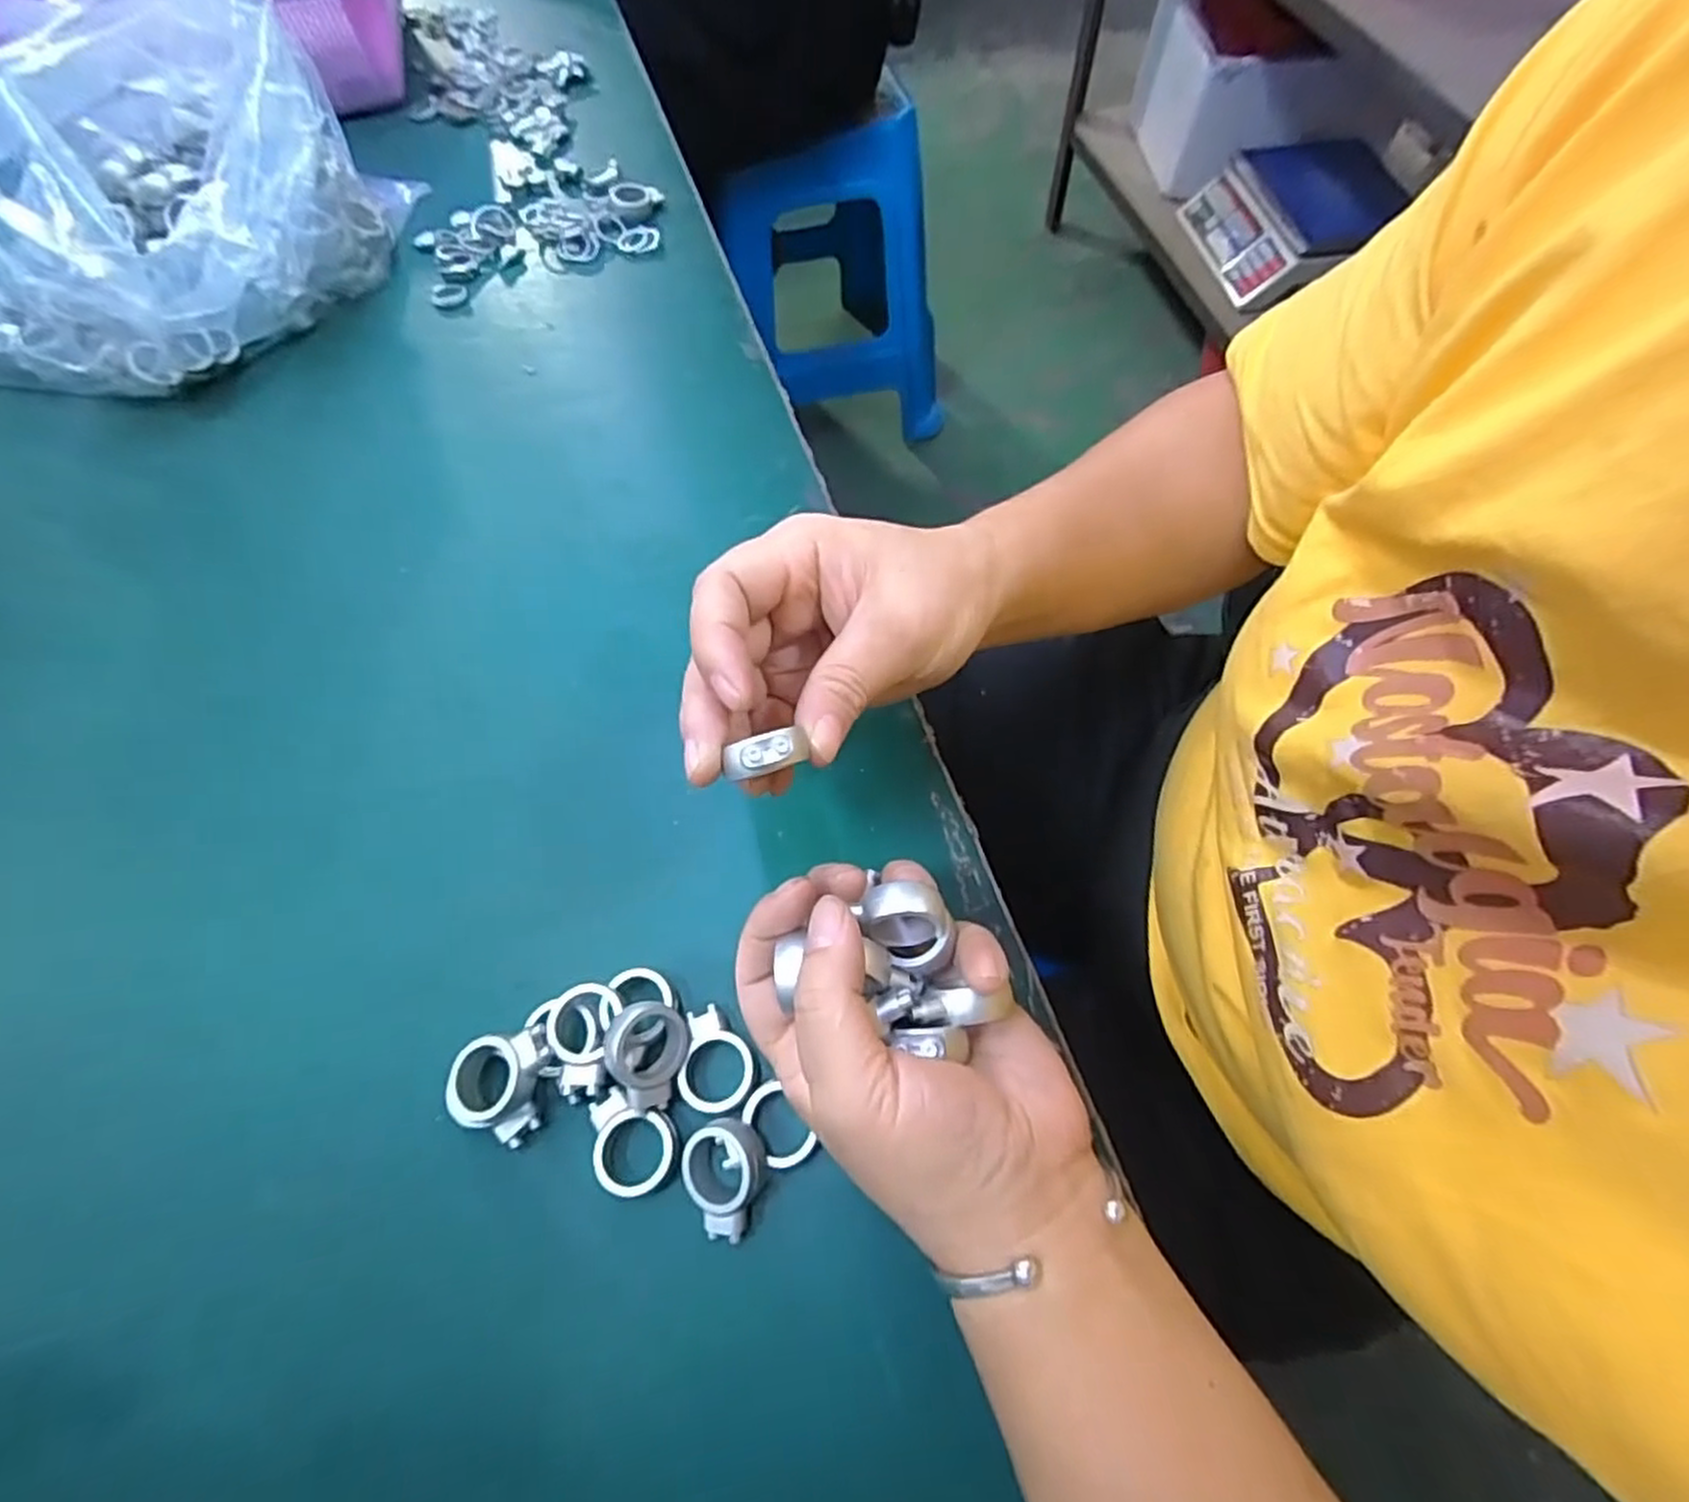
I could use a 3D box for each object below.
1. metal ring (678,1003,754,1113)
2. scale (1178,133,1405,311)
[{"bbox_3d":[-0.043,0.104,0.261,0.024,0.009,0.033,-8,63,-3],"label":"metal ring"},{"bbox_3d":[0.701,-0.836,1.206,0.231,0.120,0.247,-13,64,-5],"label":"scale"}]

